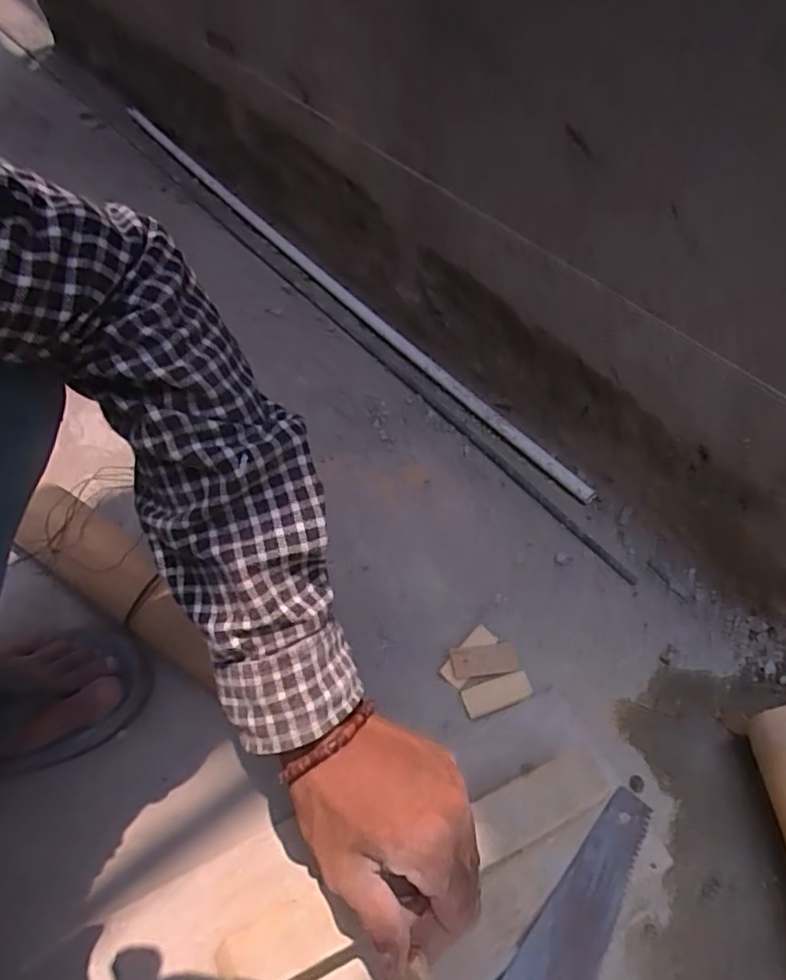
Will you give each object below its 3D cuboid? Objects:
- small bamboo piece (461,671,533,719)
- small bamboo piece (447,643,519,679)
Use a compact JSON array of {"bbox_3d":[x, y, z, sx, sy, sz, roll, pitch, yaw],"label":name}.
[{"bbox_3d":[0.091,0.178,0.538,0.060,0.007,0.024,-14,54,-11],"label":"small bamboo piece"},{"bbox_3d":[0.082,0.153,0.552,0.059,0.010,0.028,-6,53,-4],"label":"small bamboo piece"}]

